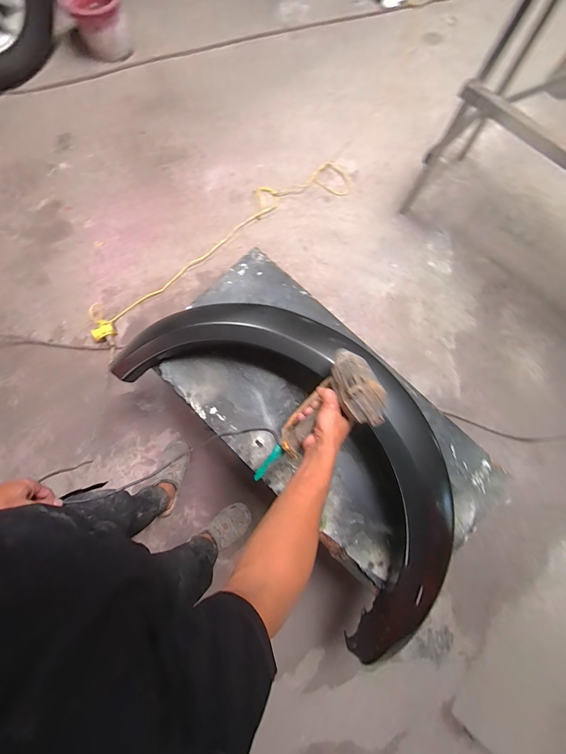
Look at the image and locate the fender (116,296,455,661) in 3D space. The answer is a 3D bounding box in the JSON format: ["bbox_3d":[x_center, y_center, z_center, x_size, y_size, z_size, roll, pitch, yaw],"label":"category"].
[{"bbox_3d":[0.070,0.136,0.849,0.553,0.153,1.019,-41,83,-8],"label":"fender"}]

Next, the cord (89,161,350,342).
[{"bbox_3d":[-0.275,-0.593,1.440,1.320,0.043,0.222,-34,80,-10],"label":"cord"}]

